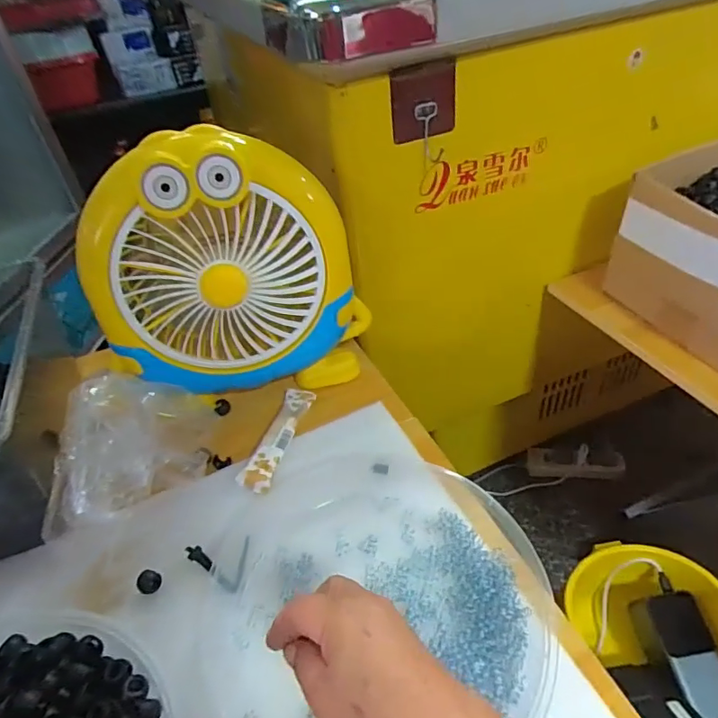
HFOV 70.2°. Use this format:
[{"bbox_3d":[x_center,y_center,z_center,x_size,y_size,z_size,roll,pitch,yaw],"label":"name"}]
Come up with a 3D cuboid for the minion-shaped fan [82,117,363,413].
[{"bbox_3d":[-0.133,-0.074,0.505,0.252,0.246,0.117,-18,43,-11],"label":"minion-shaped fan"}]

